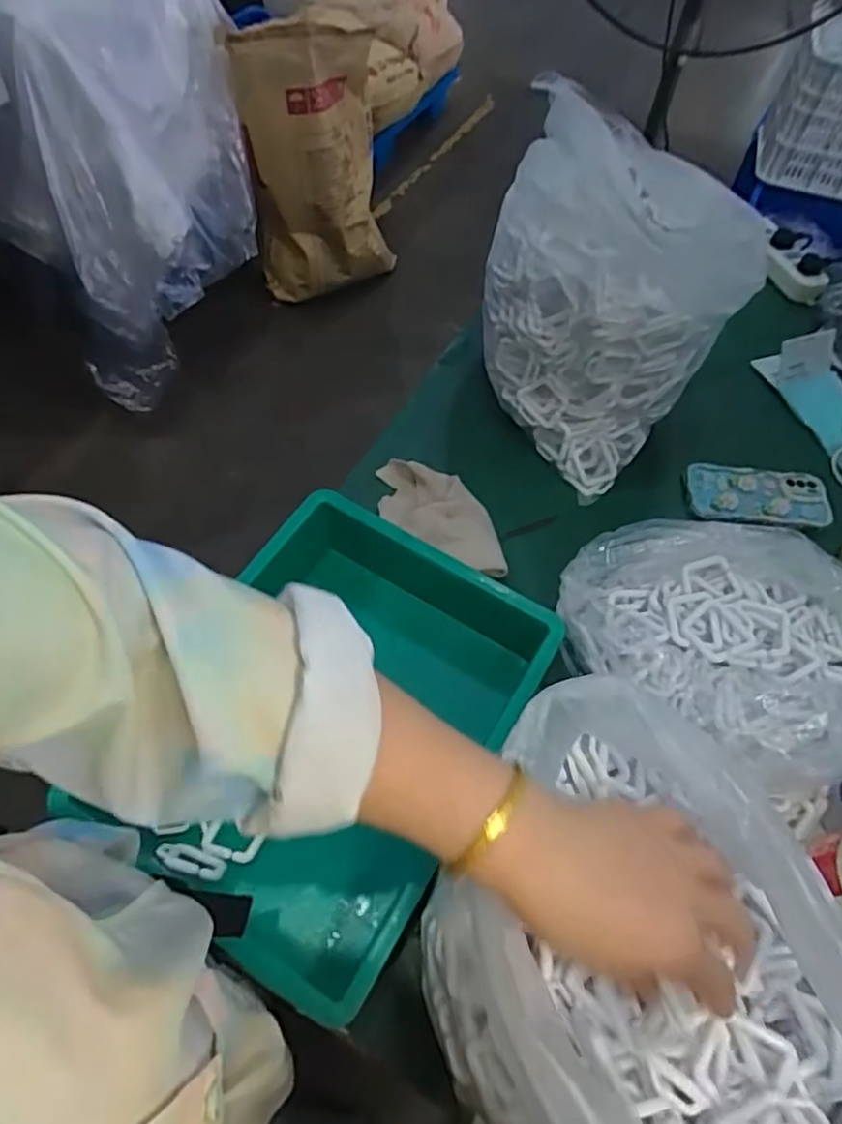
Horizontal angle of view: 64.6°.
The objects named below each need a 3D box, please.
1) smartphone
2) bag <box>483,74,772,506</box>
[{"bbox_3d":[0.384,-0.074,0.757,0.161,0.009,0.079,4,57,-2],"label":"smartphone"},{"bbox_3d":[0.182,-0.259,0.689,0.171,0.295,0.230,-24,62,-19],"label":"bag"}]

